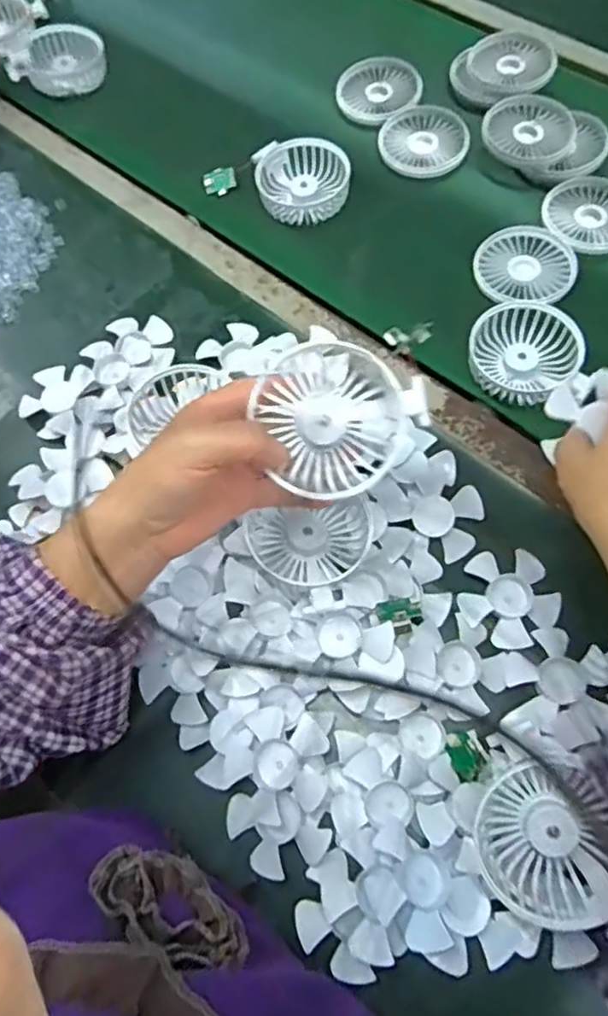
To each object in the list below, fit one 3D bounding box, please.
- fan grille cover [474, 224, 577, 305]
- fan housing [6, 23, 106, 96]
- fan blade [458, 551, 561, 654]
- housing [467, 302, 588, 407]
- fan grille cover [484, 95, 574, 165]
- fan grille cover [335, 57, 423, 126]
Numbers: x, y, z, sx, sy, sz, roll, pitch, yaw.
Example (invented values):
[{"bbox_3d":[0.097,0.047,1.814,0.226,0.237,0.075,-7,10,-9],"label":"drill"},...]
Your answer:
[{"bbox_3d":[0.199,-0.219,0.598,0.084,0.009,0.087,15,68,8],"label":"fan grille cover"},{"bbox_3d":[-0.269,-0.506,0.743,0.095,0.033,0.094,-1,67,2],"label":"fan housing"},{"bbox_3d":[0.146,0.063,0.475,0.068,0.007,0.067,-1,67,2],"label":"fan blade"},{"bbox_3d":[0.184,-0.131,0.555,0.088,0.021,0.085,-1,67,2],"label":"housing"},{"bbox_3d":[0.221,-0.372,0.657,0.086,0.011,0.088,16,68,9],"label":"fan grille cover"},{"bbox_3d":[0.078,-0.446,0.705,0.085,0.013,0.097,-6,67,0],"label":"fan grille cover"}]

